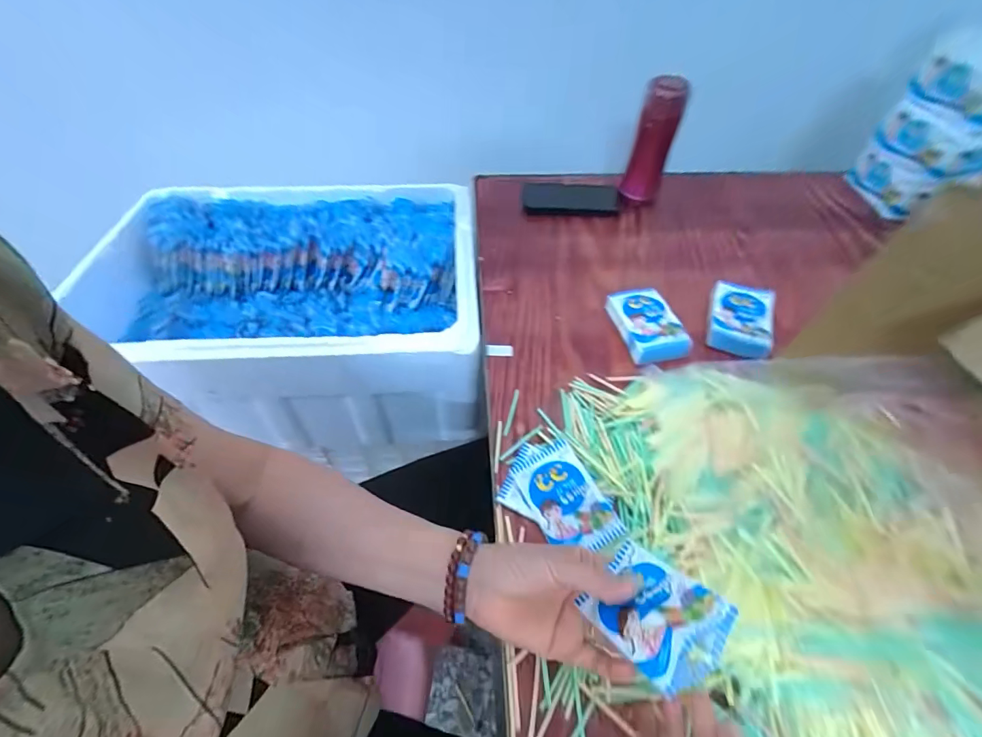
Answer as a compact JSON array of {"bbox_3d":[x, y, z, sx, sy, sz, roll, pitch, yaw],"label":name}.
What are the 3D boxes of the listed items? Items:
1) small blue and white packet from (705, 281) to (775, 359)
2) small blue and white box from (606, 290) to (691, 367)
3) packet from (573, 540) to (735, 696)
[{"bbox_3d":[0.329,-0.069,0.562,0.080,0.025,0.114,16,54,14],"label":"small blue and white packet"},{"bbox_3d":[0.203,-0.060,0.553,0.078,0.022,0.106,-11,53,-7],"label":"small blue and white box"},{"bbox_3d":[0.103,0.158,0.281,0.064,0.105,0.013,-38,100,-15],"label":"packet"}]

